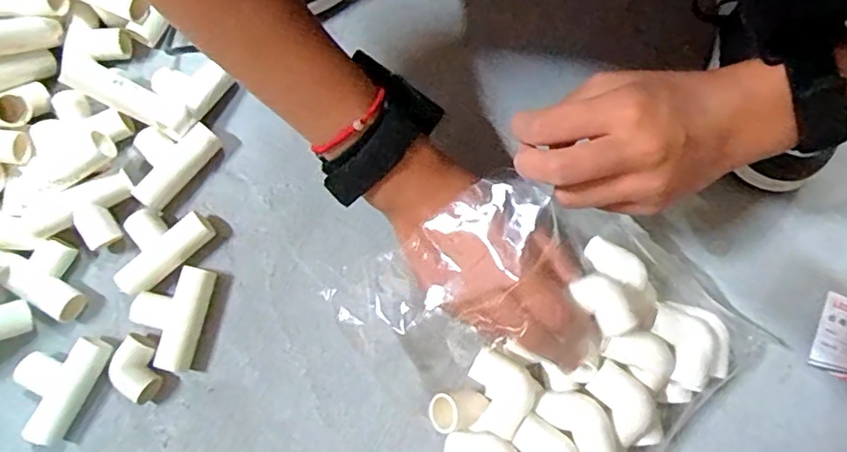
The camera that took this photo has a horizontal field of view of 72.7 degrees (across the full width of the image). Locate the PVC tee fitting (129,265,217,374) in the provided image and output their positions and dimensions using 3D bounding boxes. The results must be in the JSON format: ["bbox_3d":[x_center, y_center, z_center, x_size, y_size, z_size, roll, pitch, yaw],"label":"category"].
[{"bbox_3d":[-0.182,0.064,0.416,0.049,0.022,0.072,14,77,5],"label":"PVC tee fitting"}]

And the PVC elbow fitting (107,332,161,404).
[{"bbox_3d":[-0.199,0.099,0.404,0.038,0.020,0.034,33,79,8],"label":"PVC elbow fitting"}]

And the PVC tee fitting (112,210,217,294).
[{"bbox_3d":[-0.195,0.012,0.422,0.072,0.019,0.047,-42,79,-8],"label":"PVC tee fitting"}]

